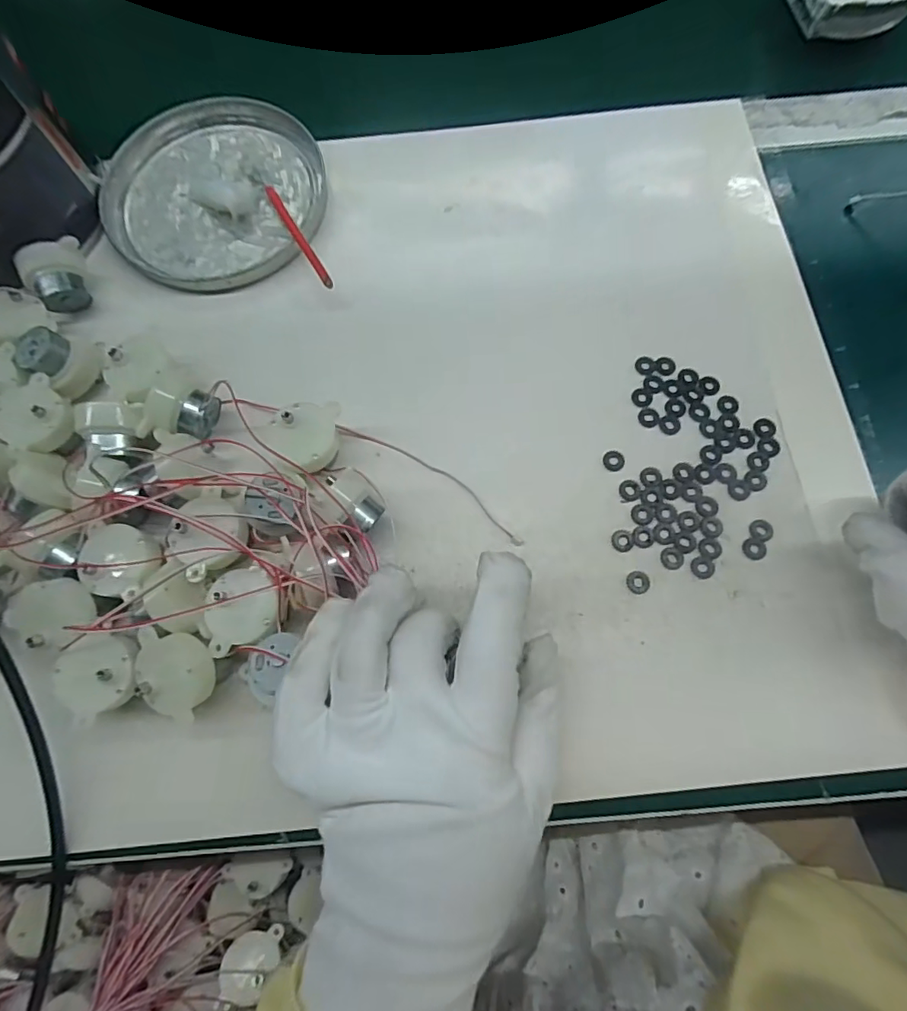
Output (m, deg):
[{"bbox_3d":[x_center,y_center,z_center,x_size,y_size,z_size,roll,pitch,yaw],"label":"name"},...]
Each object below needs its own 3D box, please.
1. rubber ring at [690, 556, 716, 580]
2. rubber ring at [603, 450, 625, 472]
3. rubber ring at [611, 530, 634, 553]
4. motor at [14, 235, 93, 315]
[{"bbox_3d":[0.117,0.029,0.252,0.011,0.004,0.011,-1,73,2],"label":"rubber ring"},{"bbox_3d":[0.081,-0.023,0.269,0.011,0.004,0.011,-1,73,2],"label":"rubber ring"},{"bbox_3d":[0.081,0.017,0.258,0.011,0.004,0.010,-1,73,2],"label":"rubber ring"},{"bbox_3d":[-0.213,-0.125,0.295,0.033,0.026,0.035,-1,73,2],"label":"motor"}]

